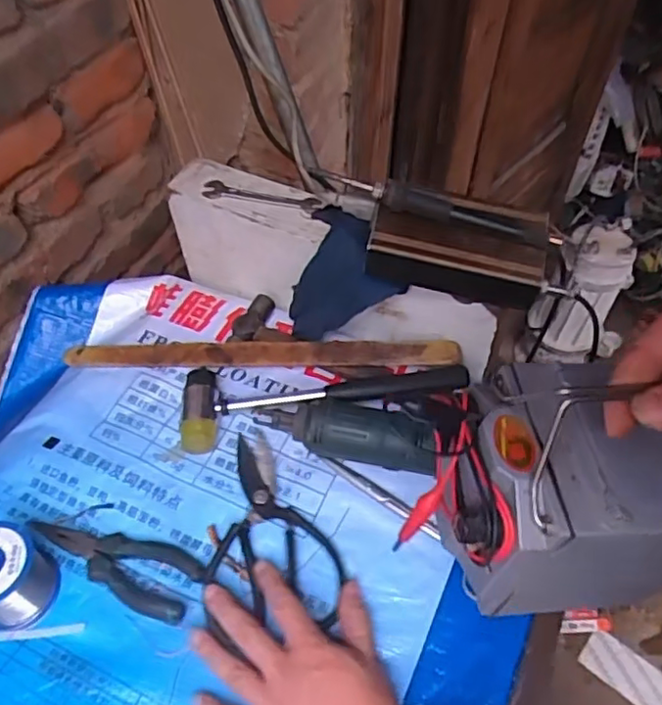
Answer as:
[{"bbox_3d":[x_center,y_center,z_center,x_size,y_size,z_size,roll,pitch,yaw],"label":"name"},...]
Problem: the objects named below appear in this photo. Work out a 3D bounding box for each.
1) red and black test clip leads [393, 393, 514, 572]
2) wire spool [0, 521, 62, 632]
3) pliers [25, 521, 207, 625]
[{"bbox_3d":[0.062,0.070,0.355,0.045,0.058,0.099,-7,53,-6],"label":"red and black test clip leads"},{"bbox_3d":[-0.252,0.173,0.493,0.059,0.061,0.061,0,53,0],"label":"wire spool"},{"bbox_3d":[-0.180,0.166,0.522,0.155,0.017,0.056,20,55,14],"label":"pliers"}]

